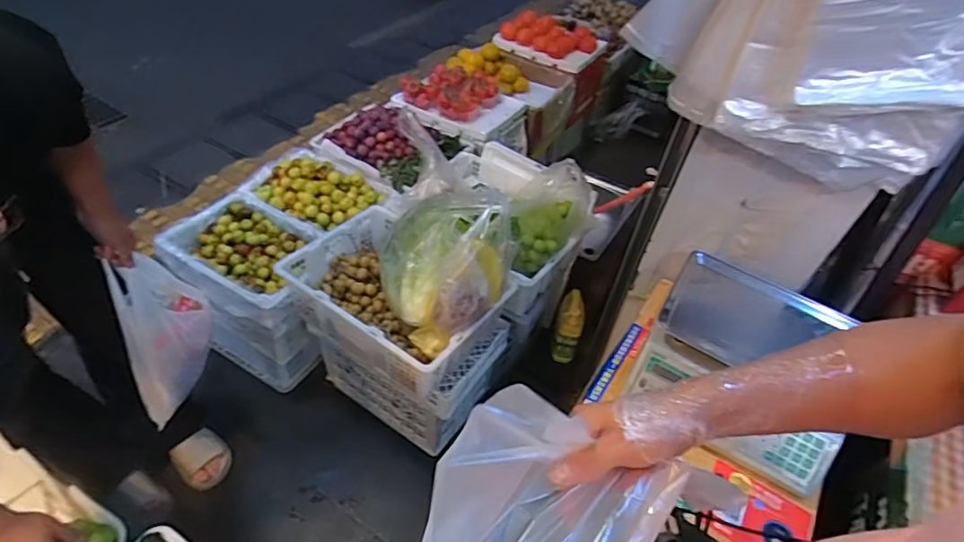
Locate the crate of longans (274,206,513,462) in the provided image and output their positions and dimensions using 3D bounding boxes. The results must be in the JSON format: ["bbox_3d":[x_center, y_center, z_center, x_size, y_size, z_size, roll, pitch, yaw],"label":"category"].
[{"bbox_3d":[-0.210,0.173,1.445,0.492,0.488,0.357,30,50,19],"label":"crate of longans"}]

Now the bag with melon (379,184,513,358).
[{"bbox_3d":[-0.077,-0.003,1.181,0.285,0.263,0.268,-3,47,-10],"label":"bag with melon"}]

